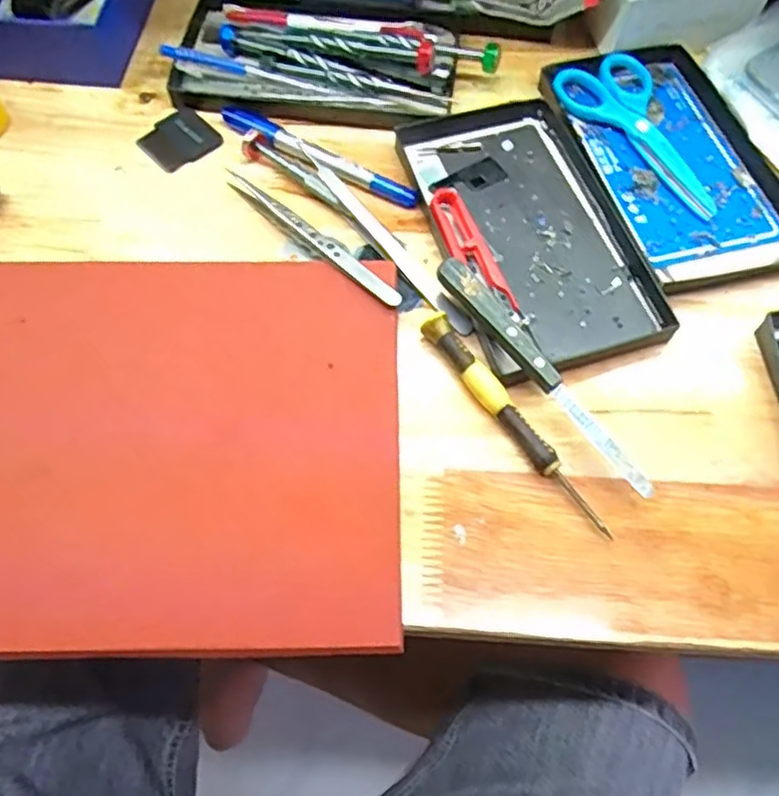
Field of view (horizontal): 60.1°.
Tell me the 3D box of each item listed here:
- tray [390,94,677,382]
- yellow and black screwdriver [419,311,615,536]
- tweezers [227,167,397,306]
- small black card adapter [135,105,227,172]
[{"bbox_3d":[0.076,-0.095,0.370,0.100,0.013,0.173,-16,65,-9],"label":"tray"},{"bbox_3d":[0.059,0.009,0.321,0.014,0.019,0.127,-33,69,-16],"label":"yellow and black screwdriver"},{"bbox_3d":[-0.042,-0.090,0.361,0.126,0.015,0.015,37,69,16],"label":"tweezers"},{"bbox_3d":[-0.127,-0.156,0.409,0.042,0.006,0.039,-41,82,-20],"label":"small black card adapter"}]

